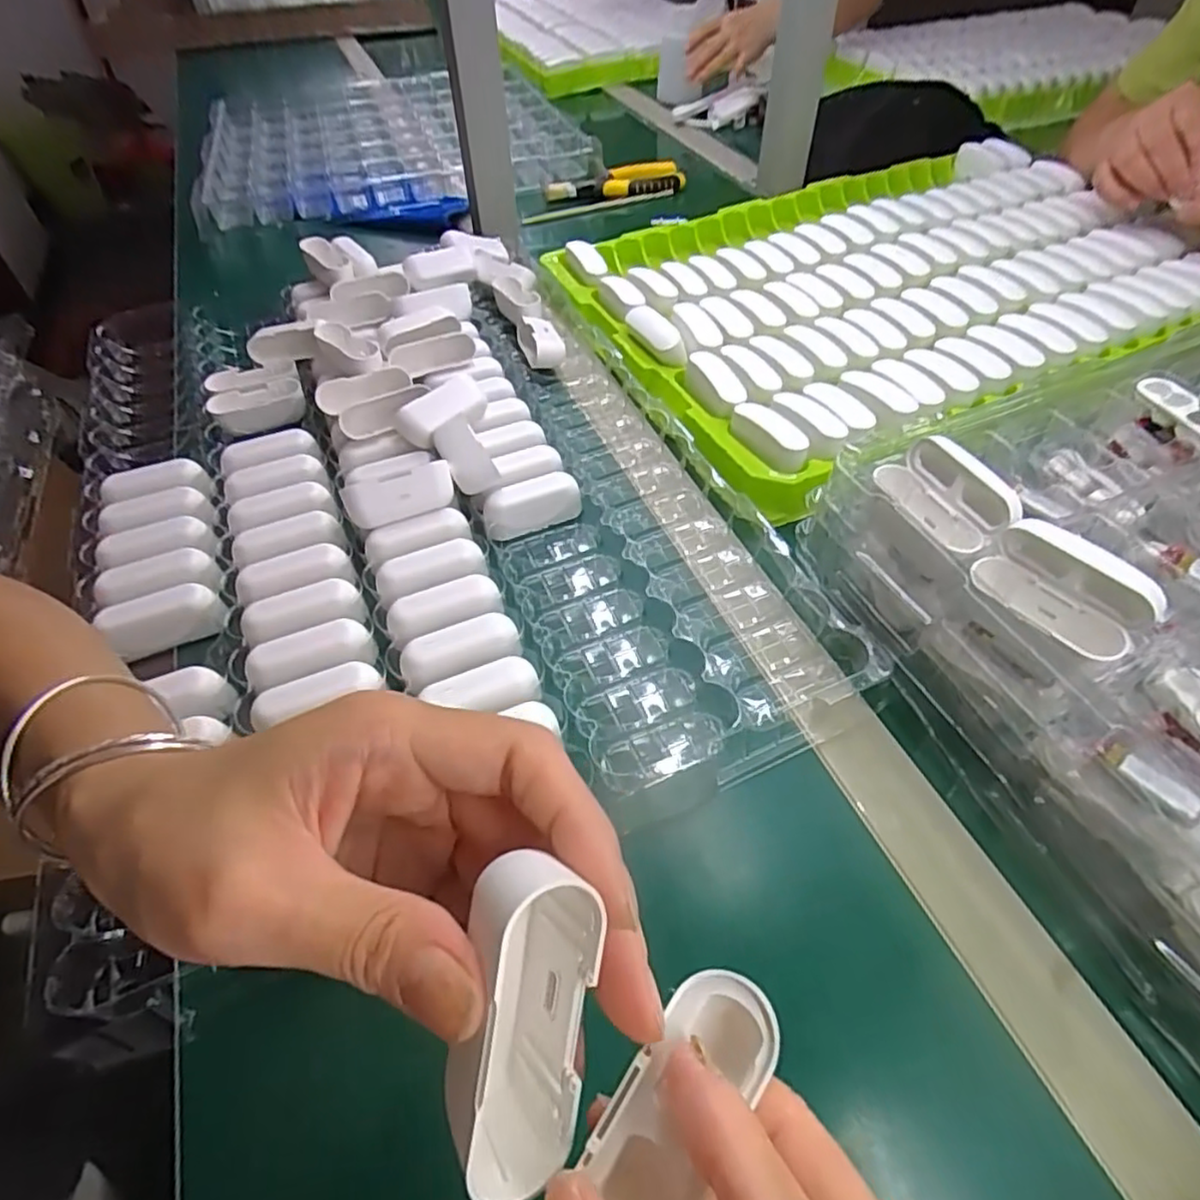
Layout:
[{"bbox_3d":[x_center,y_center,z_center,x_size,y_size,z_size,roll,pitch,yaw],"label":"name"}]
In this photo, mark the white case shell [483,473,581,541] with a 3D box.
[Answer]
[{"bbox_3d":[-0.044,-0.059,0.429,0.063,0.025,0.022,-21,54,-13],"label":"white case shell"}]

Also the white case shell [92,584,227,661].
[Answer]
[{"bbox_3d":[-0.244,0.012,0.376,0.064,0.021,0.026,-15,53,-9],"label":"white case shell"}]

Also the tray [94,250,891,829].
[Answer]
[{"bbox_3d":[-0.135,-0.097,0.439,0.361,0.032,0.548,-22,54,-14],"label":"tray"}]

